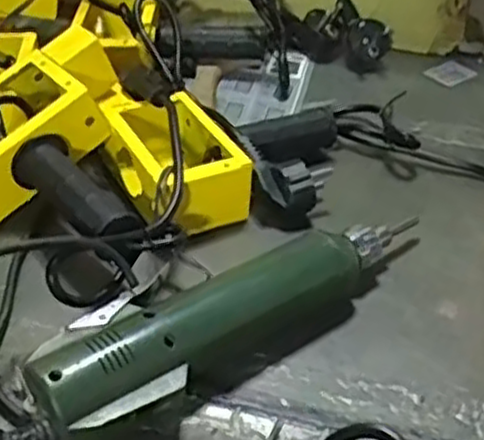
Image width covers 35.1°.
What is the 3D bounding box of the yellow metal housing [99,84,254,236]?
[{"bbox_3d":[-0.047,-0.043,0.498,0.070,0.045,0.124,-18,44,-25],"label":"yellow metal housing"}]

